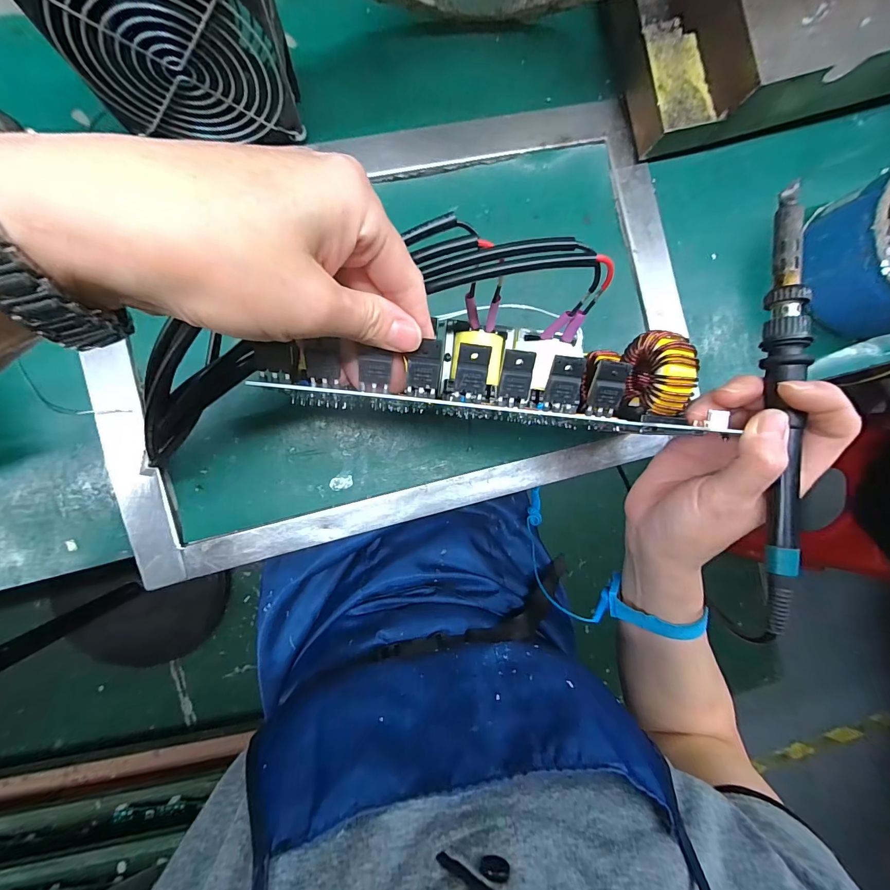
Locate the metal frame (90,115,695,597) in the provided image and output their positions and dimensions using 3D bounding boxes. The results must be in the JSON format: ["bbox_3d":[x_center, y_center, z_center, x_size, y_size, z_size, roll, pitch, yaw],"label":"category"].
[{"bbox_3d":[-0.030,-0.086,0.304,0.454,0.011,0.295,-14,91,-6],"label":"metal frame"}]

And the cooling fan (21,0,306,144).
[{"bbox_3d":[-0.158,-0.239,0.234,0.121,0.121,0.047,-7,89,-6],"label":"cooling fan"}]

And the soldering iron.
[{"bbox_3d":[0.180,-0.021,0.205,0.015,0.015,0.232,2,89,-6],"label":"soldering iron"}]

